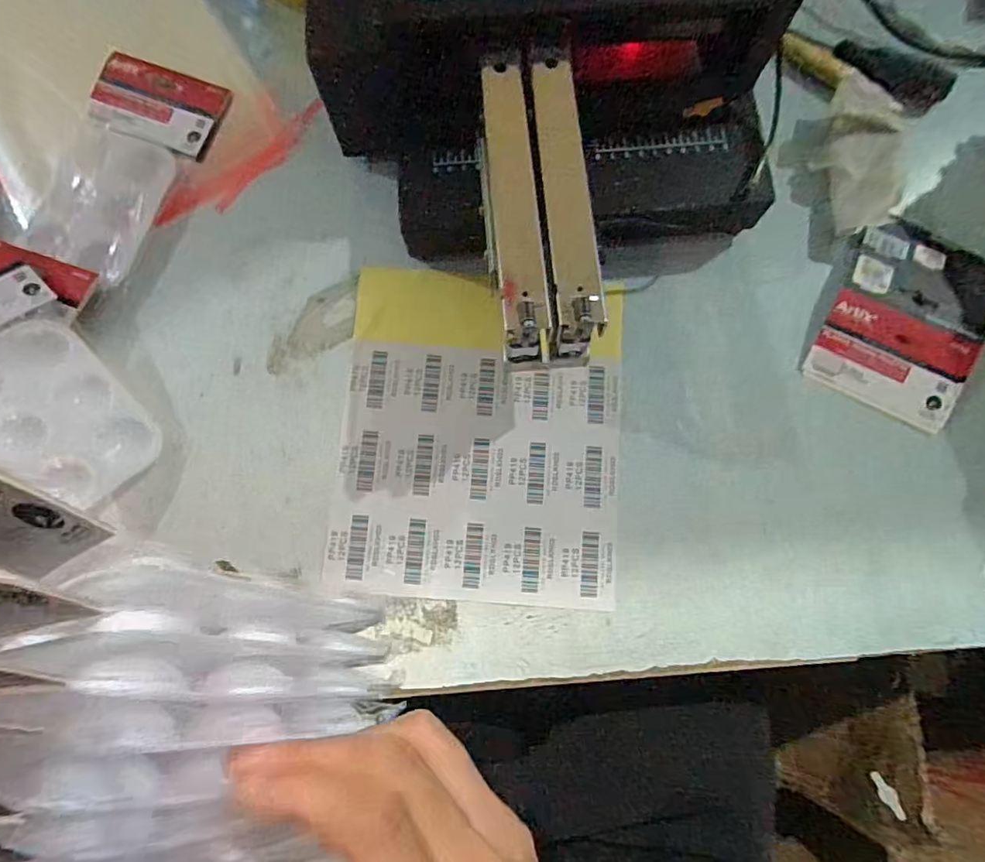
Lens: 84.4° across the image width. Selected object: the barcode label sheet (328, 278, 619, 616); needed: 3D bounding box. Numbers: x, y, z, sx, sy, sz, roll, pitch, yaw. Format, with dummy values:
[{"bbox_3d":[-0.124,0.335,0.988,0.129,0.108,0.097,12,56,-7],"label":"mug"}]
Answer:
[{"bbox_3d":[-0.008,0.001,0.387,0.196,0.008,0.229,4,79,1],"label":"barcode label sheet"}]

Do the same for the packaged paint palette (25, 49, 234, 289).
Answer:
[{"bbox_3d":[-0.284,-0.205,0.419,0.096,0.018,0.179,19,81,3],"label":"packaged paint palette"}]

